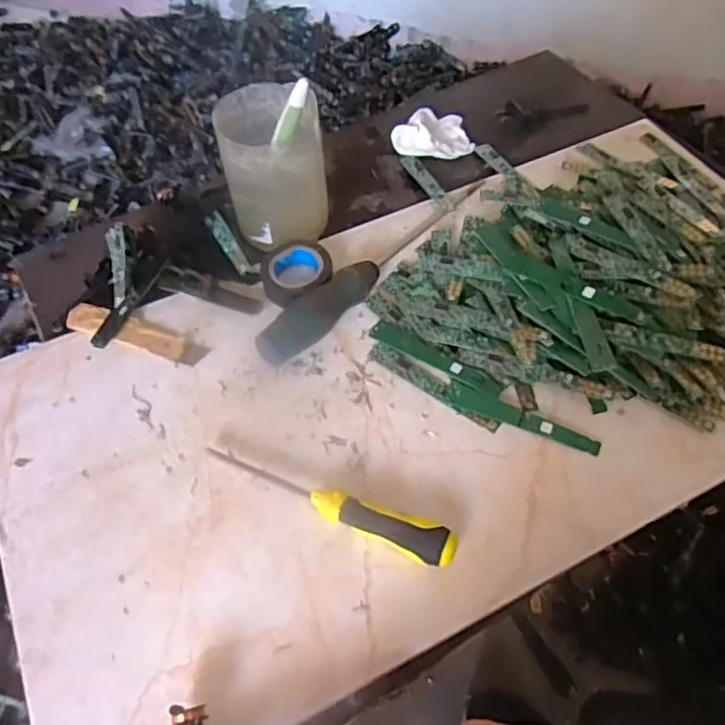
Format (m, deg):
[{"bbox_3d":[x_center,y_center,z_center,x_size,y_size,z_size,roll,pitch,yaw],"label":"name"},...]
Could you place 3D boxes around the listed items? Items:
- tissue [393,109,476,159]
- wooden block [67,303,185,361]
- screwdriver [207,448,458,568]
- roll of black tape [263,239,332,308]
[{"bbox_3d":[0.063,-0.206,0.576,0.069,0.025,0.048,-11,54,-8],"label":"tissue"},{"bbox_3d":[-0.166,-0.023,0.452,0.088,0.011,0.022,15,55,11],"label":"wooden block"},{"bbox_3d":[-0.022,0.081,0.363,0.152,0.018,0.021,18,56,13],"label":"screwdriver"},{"bbox_3d":[-0.050,-0.066,0.469,0.047,0.023,0.056,26,58,18],"label":"roll of black tape"}]

